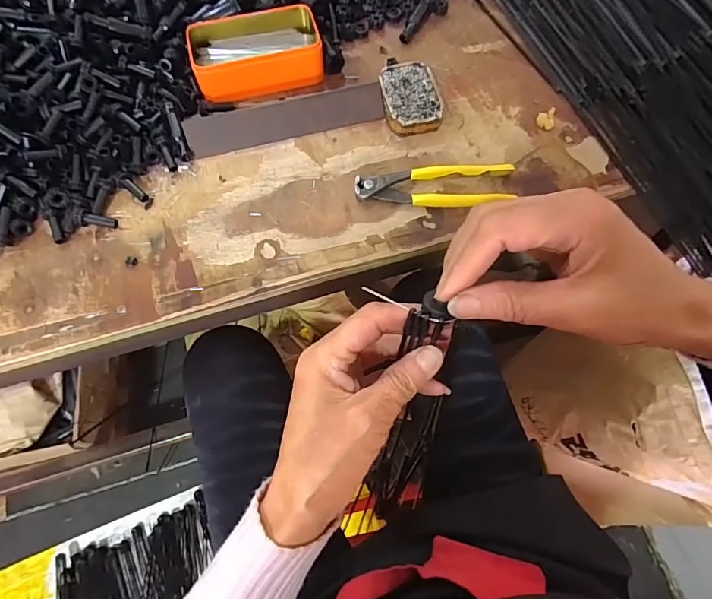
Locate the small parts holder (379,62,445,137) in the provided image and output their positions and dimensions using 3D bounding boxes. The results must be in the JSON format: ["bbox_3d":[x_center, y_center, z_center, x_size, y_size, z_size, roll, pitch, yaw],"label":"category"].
[{"bbox_3d":[0.060,-0.225,0.500,0.061,0.019,0.087,-10,68,-5],"label":"small parts holder"}]

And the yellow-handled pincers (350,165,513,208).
[{"bbox_3d":[0.082,-0.114,0.466,0.162,0.014,0.048,-2,67,-2],"label":"yellow-handled pincers"}]

